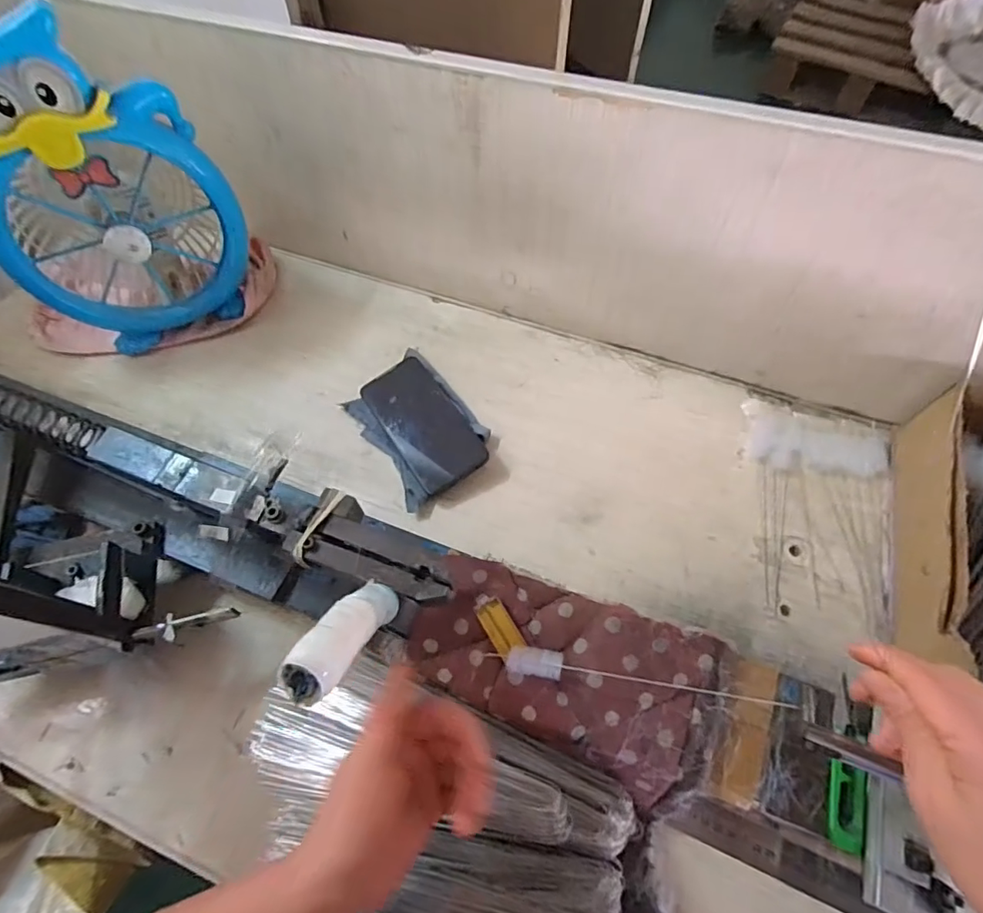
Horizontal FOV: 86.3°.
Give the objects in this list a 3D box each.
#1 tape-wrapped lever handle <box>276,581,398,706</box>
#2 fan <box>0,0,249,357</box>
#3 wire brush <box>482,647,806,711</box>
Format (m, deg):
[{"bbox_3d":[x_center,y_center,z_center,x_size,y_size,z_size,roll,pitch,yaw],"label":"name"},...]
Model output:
[{"bbox_3d":[-0.074,0.088,0.274,0.025,0.096,0.025,2,101,13],"label":"tape-wrapped lever handle"},{"bbox_3d":[-0.403,-0.269,0.544,0.220,0.296,0.146,-34,67,-16],"label":"fan"},{"bbox_3d":[0.114,0.175,0.400,0.234,0.025,0.019,10,63,5],"label":"wire brush"}]

